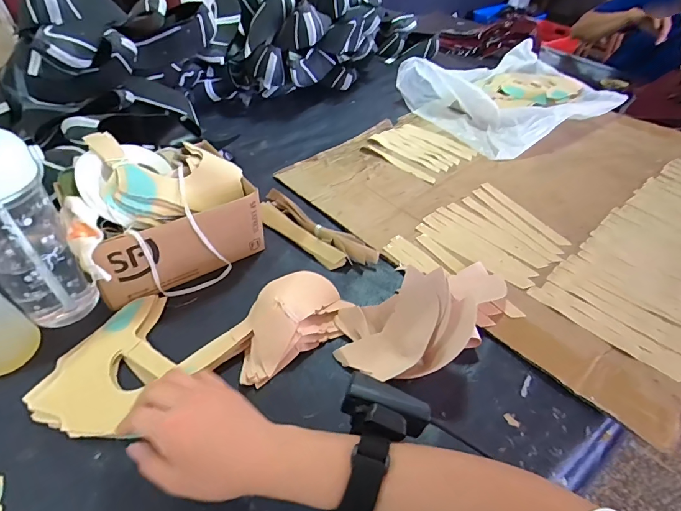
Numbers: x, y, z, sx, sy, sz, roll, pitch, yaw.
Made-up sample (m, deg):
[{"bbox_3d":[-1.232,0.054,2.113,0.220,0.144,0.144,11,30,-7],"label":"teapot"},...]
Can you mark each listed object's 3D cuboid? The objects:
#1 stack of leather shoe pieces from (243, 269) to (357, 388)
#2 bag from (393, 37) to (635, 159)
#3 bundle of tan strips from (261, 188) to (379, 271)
[{"bbox_3d":[-0.055,0.069,0.451,0.147,0.052,0.080,-25,51,-28],"label":"stack of leather shoe pieces"},{"bbox_3d":[0.381,-0.366,0.903,0.409,0.096,0.361,-19,49,-24],"label":"bag"},{"bbox_3d":[-0.048,-0.041,0.578,0.219,0.015,0.060,33,50,27],"label":"bundle of tan strips"}]

